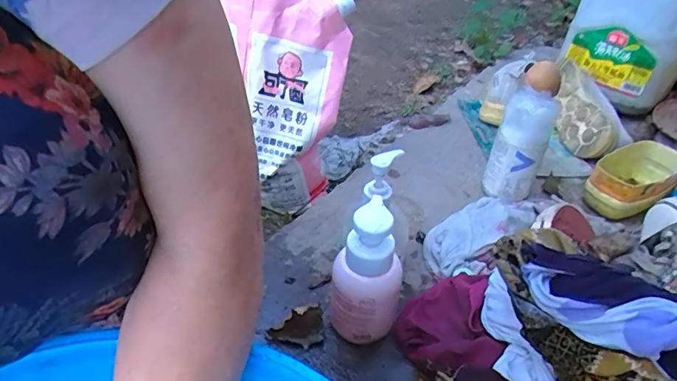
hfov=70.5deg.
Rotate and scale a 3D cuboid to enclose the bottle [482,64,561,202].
[{"bbox_3d":[0.246,-0.075,0.637,0.068,0.193,0.060,28,35,31],"label":"bottle"}]

